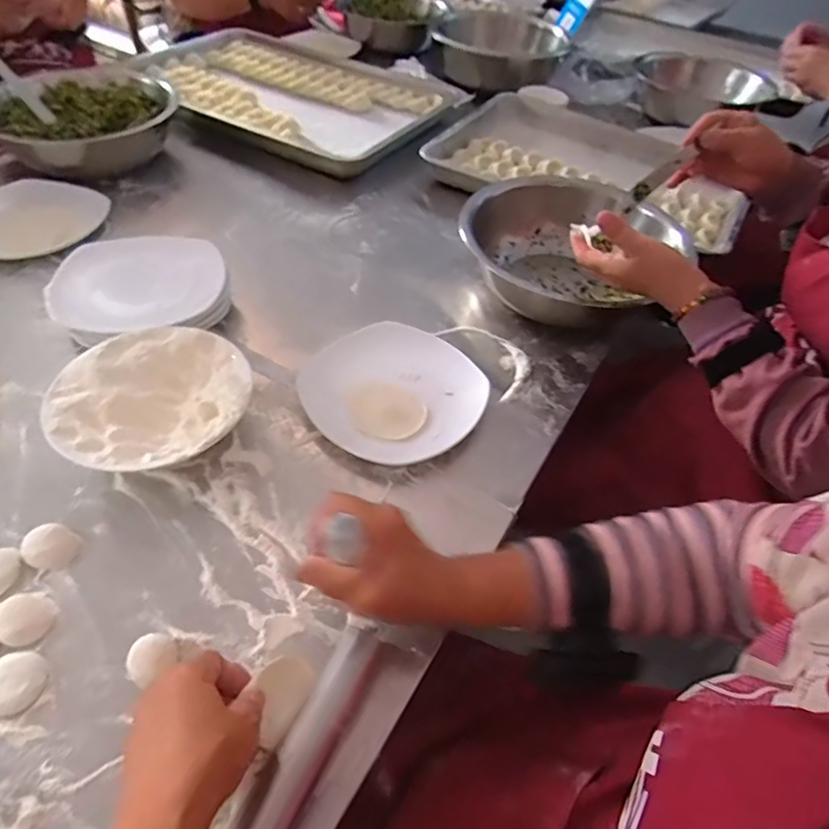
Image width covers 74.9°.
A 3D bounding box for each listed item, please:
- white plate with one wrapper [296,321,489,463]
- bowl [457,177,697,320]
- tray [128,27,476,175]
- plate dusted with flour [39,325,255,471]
[{"bbox_3d":[-0.020,-0.026,0.575,0.180,0.032,0.169,3,51,-3],"label":"white plate with one wrapper"},{"bbox_3d":[0.202,-0.214,0.712,0.284,0.096,0.260,3,51,-3],"label":"bowl"},{"bbox_3d":[-0.254,-0.653,1.084,0.608,0.041,0.447,26,53,16],"label":"tray"},{"bbox_3d":[-0.243,-0.005,0.516,0.171,0.053,0.163,3,51,-3],"label":"plate dusted with flour"}]

